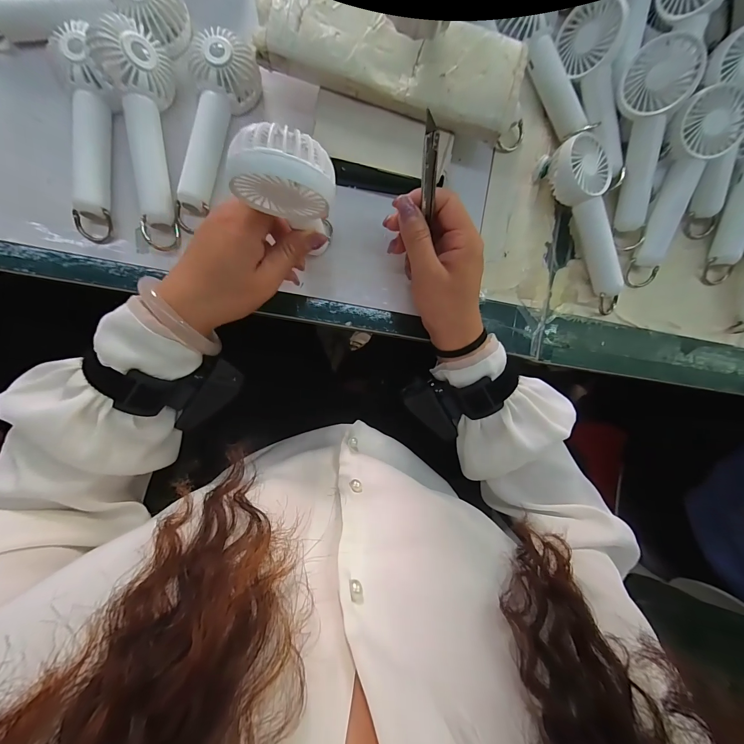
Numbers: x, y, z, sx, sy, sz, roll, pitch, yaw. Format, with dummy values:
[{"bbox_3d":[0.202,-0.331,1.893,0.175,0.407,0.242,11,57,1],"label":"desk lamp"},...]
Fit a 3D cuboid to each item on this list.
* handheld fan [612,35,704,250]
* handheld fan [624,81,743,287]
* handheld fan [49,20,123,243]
[{"bbox_3d":[0.251,-0.204,0.301,0.053,0.032,0.165,-5,111,-6],"label":"handheld fan"},{"bbox_3d":[0.289,-0.168,0.311,0.051,0.025,0.167,9,111,-6],"label":"handheld fan"},{"bbox_3d":[-0.230,-0.193,0.269,0.050,0.033,0.159,2,92,-6],"label":"handheld fan"}]

